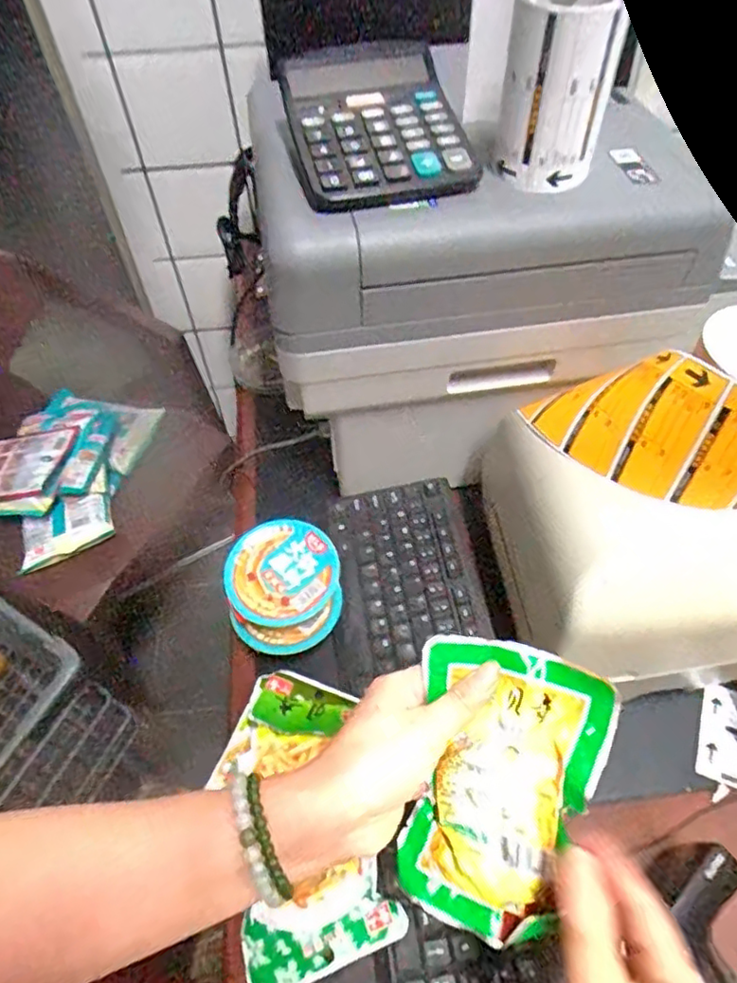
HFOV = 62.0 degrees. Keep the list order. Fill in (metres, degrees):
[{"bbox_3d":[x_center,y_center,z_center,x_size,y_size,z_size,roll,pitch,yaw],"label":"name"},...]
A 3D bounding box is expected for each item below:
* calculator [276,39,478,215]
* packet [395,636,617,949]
[{"bbox_3d":[-0.001,-0.268,0.439,0.116,0.041,0.174,-12,52,-7],"label":"calculator"},{"bbox_3d":[0.065,0.152,0.316,0.092,0.019,0.139,10,80,31],"label":"packet"}]

